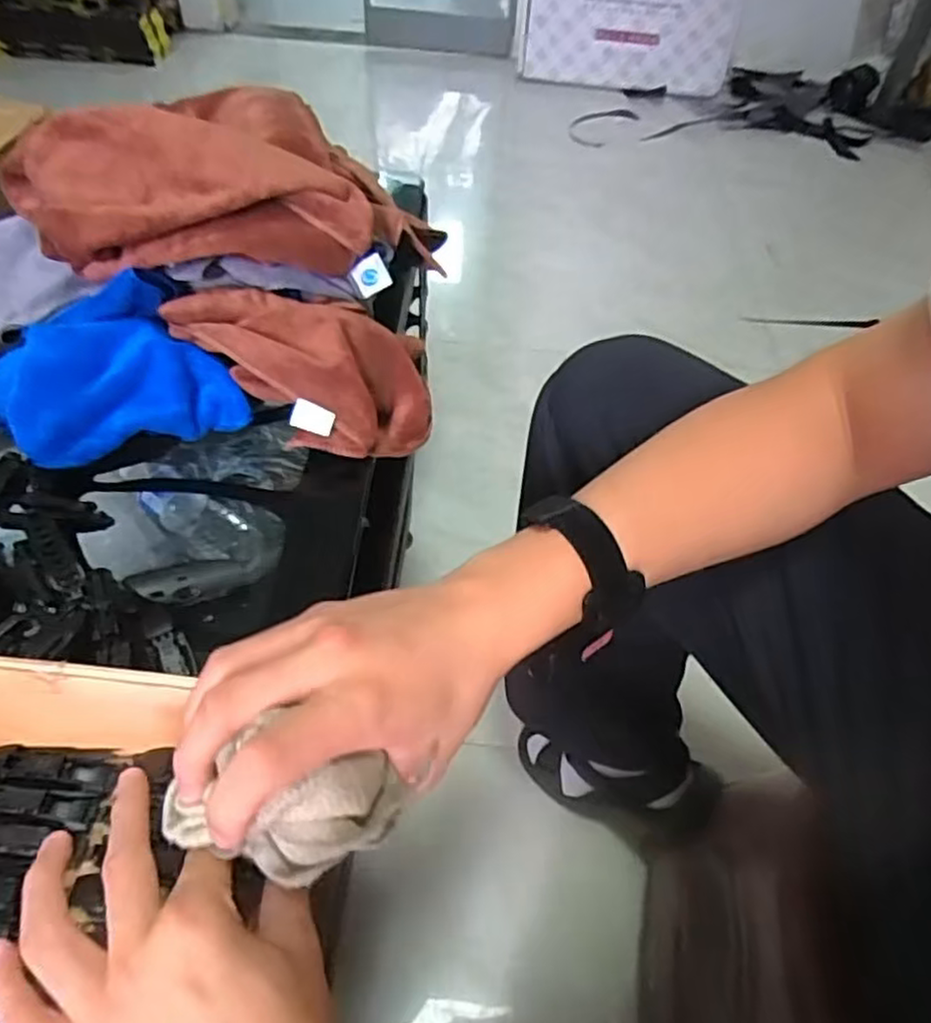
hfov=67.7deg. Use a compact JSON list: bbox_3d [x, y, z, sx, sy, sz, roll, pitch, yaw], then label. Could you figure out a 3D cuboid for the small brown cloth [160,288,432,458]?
[{"bbox_3d":[-0.125,-0.113,0.585,0.199,0.108,0.133,-17,54,-17],"label":"small brown cloth"}]

